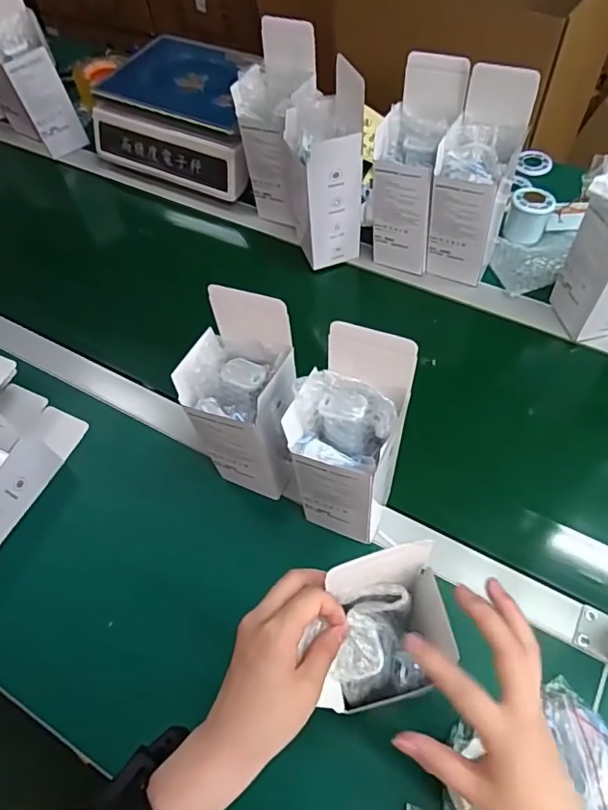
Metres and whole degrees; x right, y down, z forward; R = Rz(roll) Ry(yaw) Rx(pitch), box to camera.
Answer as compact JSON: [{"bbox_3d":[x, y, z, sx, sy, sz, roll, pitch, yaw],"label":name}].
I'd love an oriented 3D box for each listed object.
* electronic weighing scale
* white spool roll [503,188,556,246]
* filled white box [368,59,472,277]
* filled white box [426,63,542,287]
[{"bbox_3d":[-0.168,-0.466,0.867,0.292,0.107,0.214,24,65,16],"label":"electronic weighing scale"},{"bbox_3d":[0.307,-0.257,0.741,0.057,0.060,0.064,20,64,15],"label":"white spool roll"},{"bbox_3d":[0.134,-0.286,0.672,0.080,0.241,0.079,18,64,14],"label":"filled white box"},{"bbox_3d":[0.202,-0.259,0.646,0.087,0.239,0.078,16,63,12],"label":"filled white box"}]

